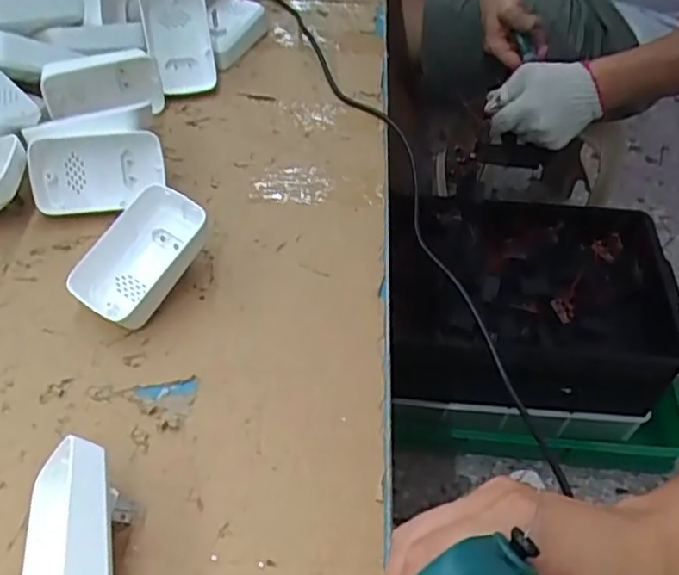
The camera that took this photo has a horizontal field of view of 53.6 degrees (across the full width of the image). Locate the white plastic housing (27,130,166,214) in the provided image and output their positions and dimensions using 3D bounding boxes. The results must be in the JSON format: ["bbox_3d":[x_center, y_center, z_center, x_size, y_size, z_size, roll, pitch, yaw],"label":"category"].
[{"bbox_3d":[-0.183,-0.088,0.512,0.095,0.056,0.028,-9,22,-11],"label":"white plastic housing"}]

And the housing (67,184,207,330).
[{"bbox_3d":[-0.137,-0.024,0.460,0.061,0.020,0.095,34,78,5],"label":"housing"}]

